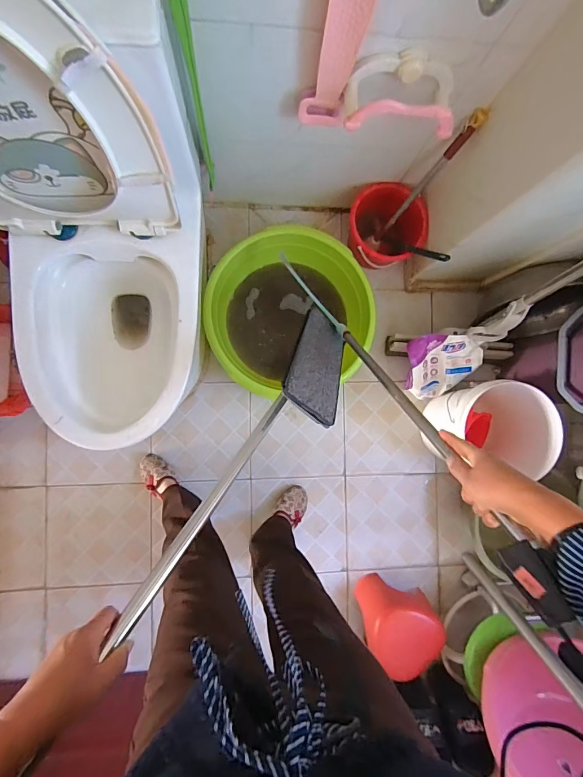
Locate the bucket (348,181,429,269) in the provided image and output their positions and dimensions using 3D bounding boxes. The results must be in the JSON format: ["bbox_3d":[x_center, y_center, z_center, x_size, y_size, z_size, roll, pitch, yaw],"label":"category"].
[{"bbox_3d":[0.269,-0.470,1.164,0.219,0.201,0.216,0,89,-6],"label":"bucket"}]

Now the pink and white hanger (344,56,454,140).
[{"bbox_3d":[0.213,-0.551,0.735,0.212,0.087,0.100,-2,89,-6],"label":"pink and white hanger"}]

